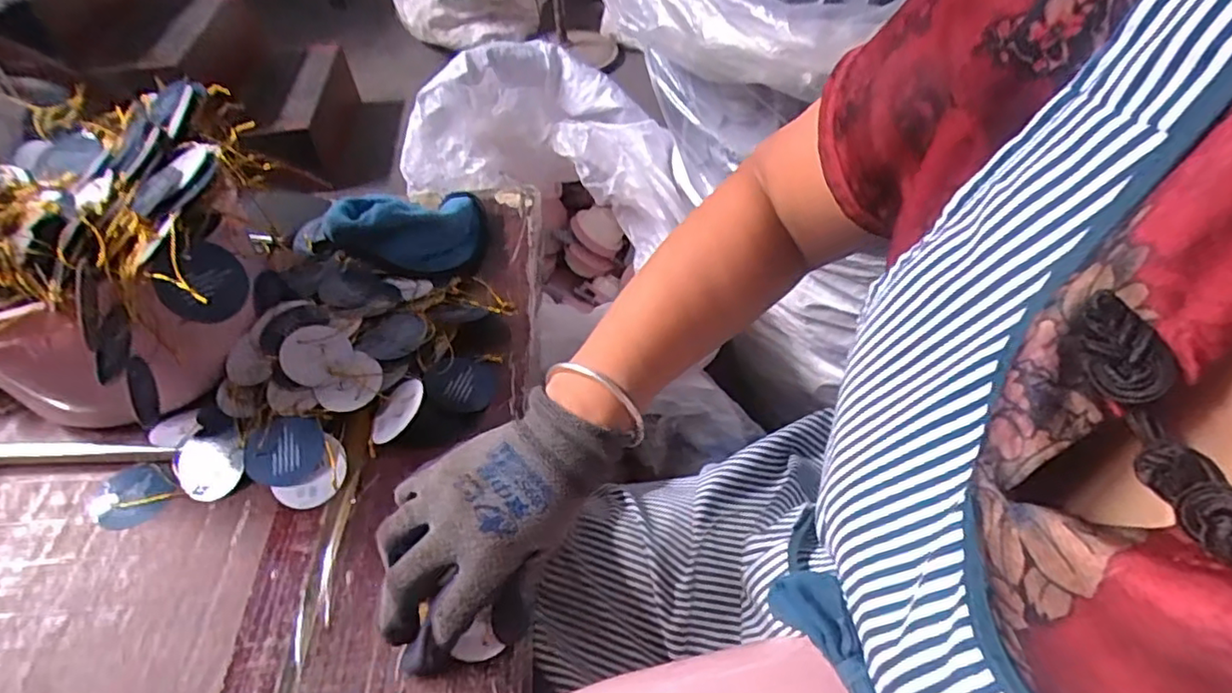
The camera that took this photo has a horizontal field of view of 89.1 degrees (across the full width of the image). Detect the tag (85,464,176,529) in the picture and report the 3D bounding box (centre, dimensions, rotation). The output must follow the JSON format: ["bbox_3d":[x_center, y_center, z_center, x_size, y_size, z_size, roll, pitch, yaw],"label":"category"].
[{"bbox_3d":[-0.344,0.107,0.445,0.054,0.004,0.046,23,53,23],"label":"tag"}]

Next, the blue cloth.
[{"bbox_3d":[-0.199,-0.120,0.590,0.137,0.053,0.103,-16,49,-11],"label":"blue cloth"}]

